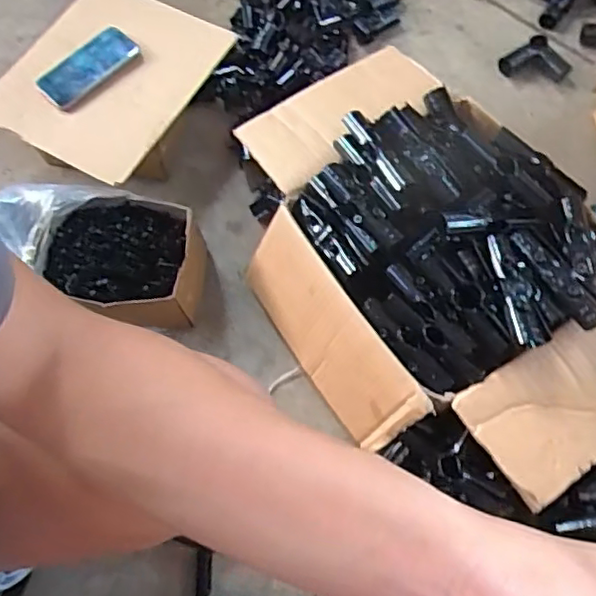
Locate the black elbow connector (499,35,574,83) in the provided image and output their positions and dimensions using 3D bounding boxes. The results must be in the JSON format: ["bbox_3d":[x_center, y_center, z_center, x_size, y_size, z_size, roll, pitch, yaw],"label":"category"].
[{"bbox_3d":[0.370,-0.384,0.970,0.105,0.031,0.077,4,67,4],"label":"black elbow connector"}]

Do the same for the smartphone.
[{"bbox_3d":[-0.304,-0.336,0.891,0.147,0.014,0.065,-43,72,-14],"label":"smartphone"}]

